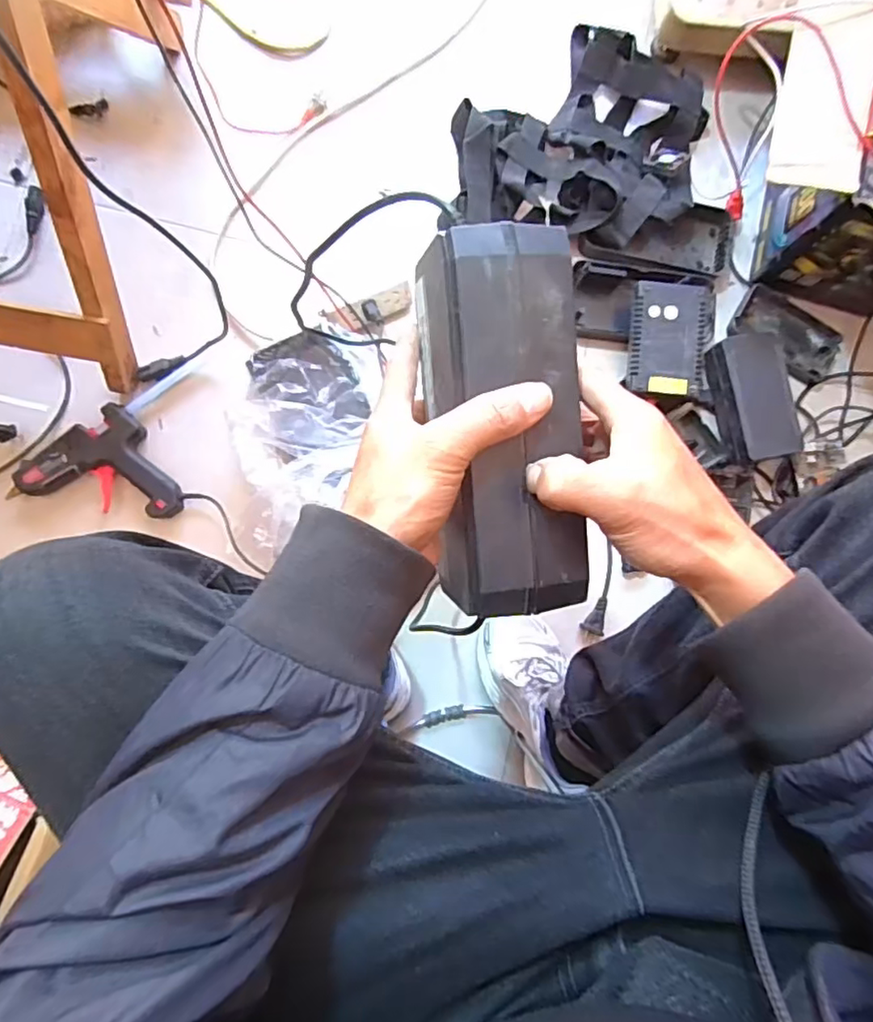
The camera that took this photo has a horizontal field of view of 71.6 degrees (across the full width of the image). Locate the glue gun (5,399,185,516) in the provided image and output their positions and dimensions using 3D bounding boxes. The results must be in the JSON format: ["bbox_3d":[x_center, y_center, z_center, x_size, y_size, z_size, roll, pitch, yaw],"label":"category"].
[{"bbox_3d":[-0.441,-0.033,0.786,0.172,0.031,0.158,-33,89,-7],"label":"glue gun"}]

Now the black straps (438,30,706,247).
[{"bbox_3d":[0.198,-0.526,0.856,0.359,0.057,0.341,4,85,-5],"label":"black straps"}]

